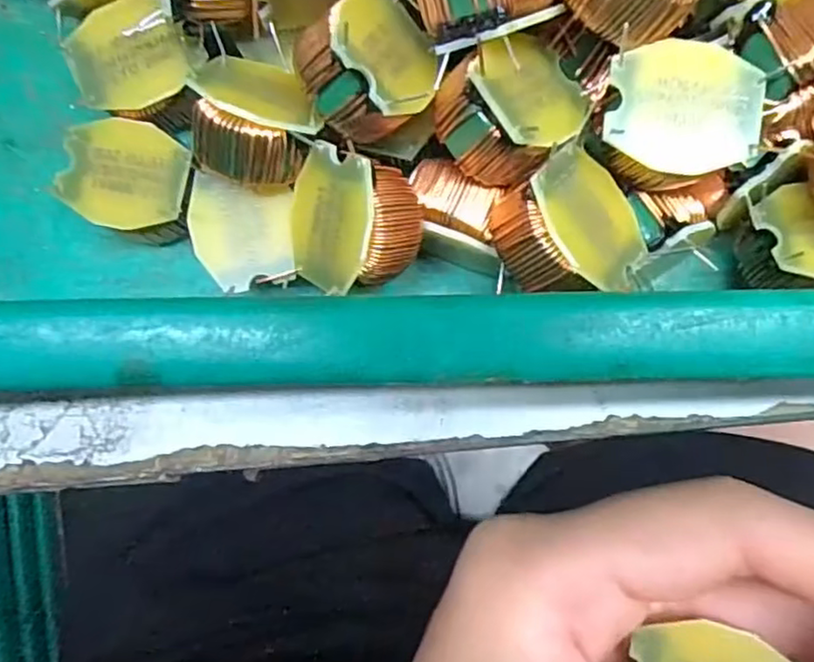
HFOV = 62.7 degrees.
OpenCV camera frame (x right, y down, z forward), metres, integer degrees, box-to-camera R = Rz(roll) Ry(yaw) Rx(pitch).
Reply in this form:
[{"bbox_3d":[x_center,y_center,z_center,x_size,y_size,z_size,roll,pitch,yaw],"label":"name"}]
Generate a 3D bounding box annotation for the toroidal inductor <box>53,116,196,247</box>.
[{"bbox_3d":[-0.066,-0.036,0.165,0.034,0.018,0.025,22,88,0],"label":"toroidal inductor"}]

